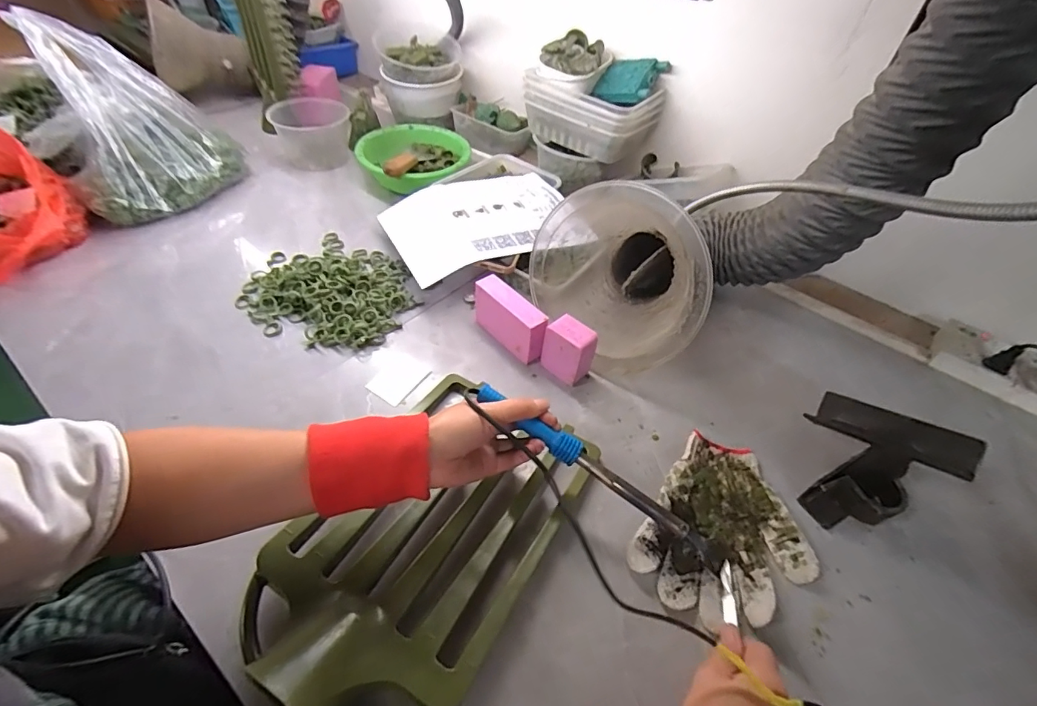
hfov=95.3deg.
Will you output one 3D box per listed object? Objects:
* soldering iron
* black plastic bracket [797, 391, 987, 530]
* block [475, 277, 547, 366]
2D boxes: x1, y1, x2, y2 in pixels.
[{"bbox_3d":[0.079,0.116,0.443,0.279,0.022,0.021,36,51,0],"label":"soldering iron"},{"bbox_3d":[0.345,0.110,0.474,0.096,0.110,0.126,-29,56,-28],"label":"black plastic bracket"},{"bbox_3d":[-0.010,-0.042,0.616,0.035,0.072,0.114,-33,58,-30],"label":"block"}]

